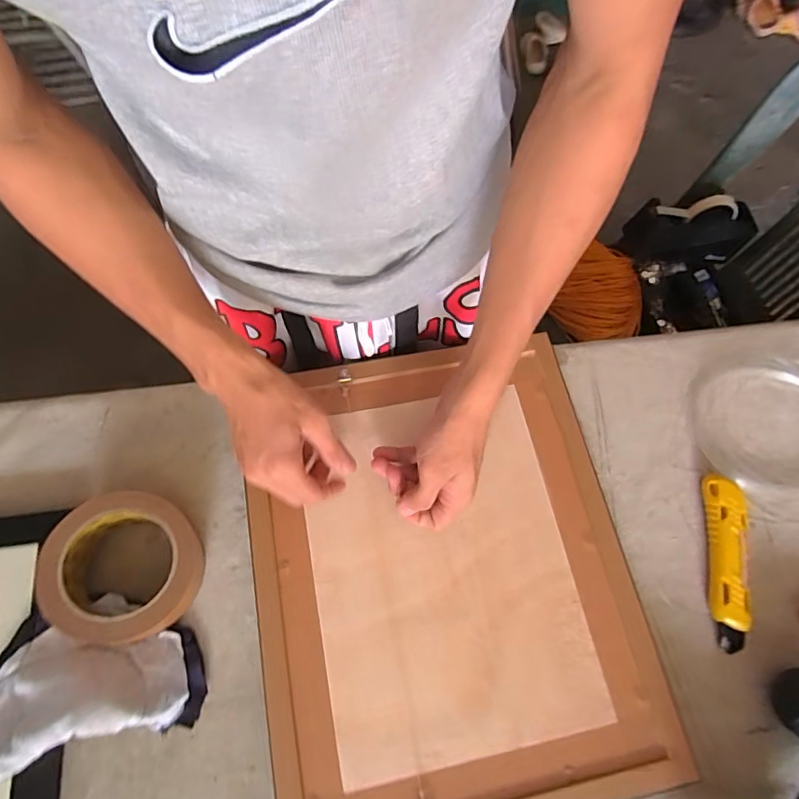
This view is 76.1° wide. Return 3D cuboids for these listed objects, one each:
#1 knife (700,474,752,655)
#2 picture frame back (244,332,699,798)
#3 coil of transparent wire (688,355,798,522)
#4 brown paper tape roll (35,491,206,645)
[{"bbox_3d":[0.290,0.141,0.448,0.030,0.017,0.145,8,68,1],"label":"knife"},{"bbox_3d":[0.036,0.138,0.430,0.306,0.025,0.376,-10,69,-7],"label":"picture frame back"},{"bbox_3d":[0.364,0.027,0.499,0.153,0.019,0.161,1,68,-2],"label":"coil of transparent wire"},{"bbox_3d":[-0.214,0.131,0.402,0.105,0.056,0.107,1,68,-2],"label":"brown paper tape roll"}]

